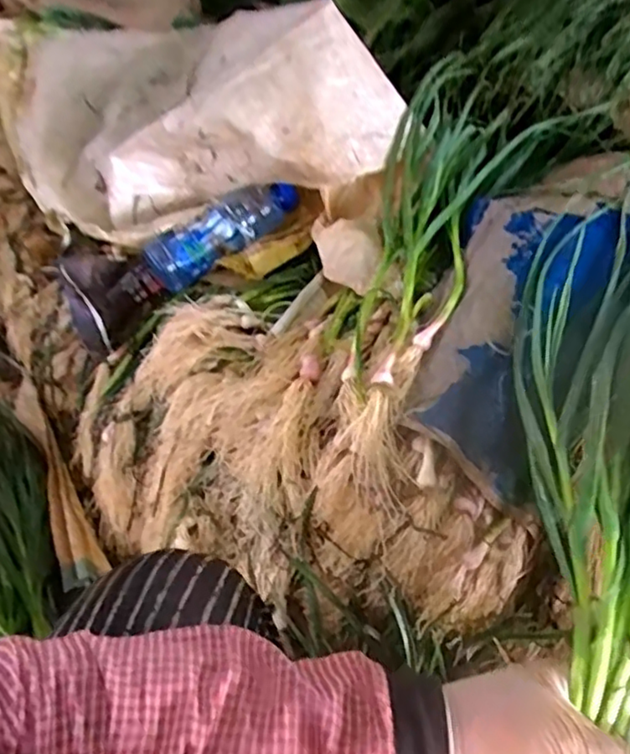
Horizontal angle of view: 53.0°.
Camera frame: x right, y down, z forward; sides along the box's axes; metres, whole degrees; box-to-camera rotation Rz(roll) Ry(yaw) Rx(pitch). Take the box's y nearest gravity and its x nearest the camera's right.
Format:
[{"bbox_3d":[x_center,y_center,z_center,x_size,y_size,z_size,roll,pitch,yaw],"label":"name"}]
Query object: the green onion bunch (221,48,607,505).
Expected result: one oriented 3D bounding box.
[{"bbox_3d":[0.104,-0.135,0.717,0.219,0.133,0.604,20,53,21],"label":"green onion bunch"}]

